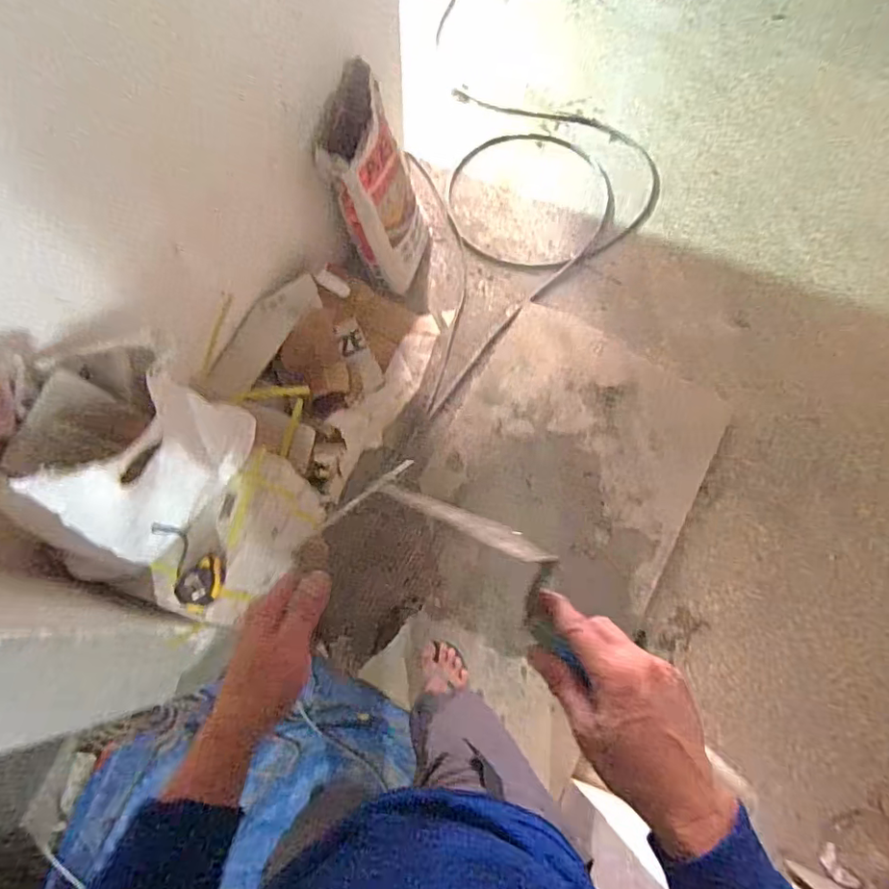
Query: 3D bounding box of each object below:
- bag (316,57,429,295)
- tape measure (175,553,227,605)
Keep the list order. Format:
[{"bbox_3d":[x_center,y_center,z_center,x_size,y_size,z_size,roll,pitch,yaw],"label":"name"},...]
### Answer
[{"bbox_3d":[-0.176,-0.647,1.445,0.246,0.514,0.278,-7,73,-4],"label":"bag"},{"bbox_3d":[-0.402,0.222,0.899,0.063,0.036,0.078,4,72,-1],"label":"tape measure"}]

